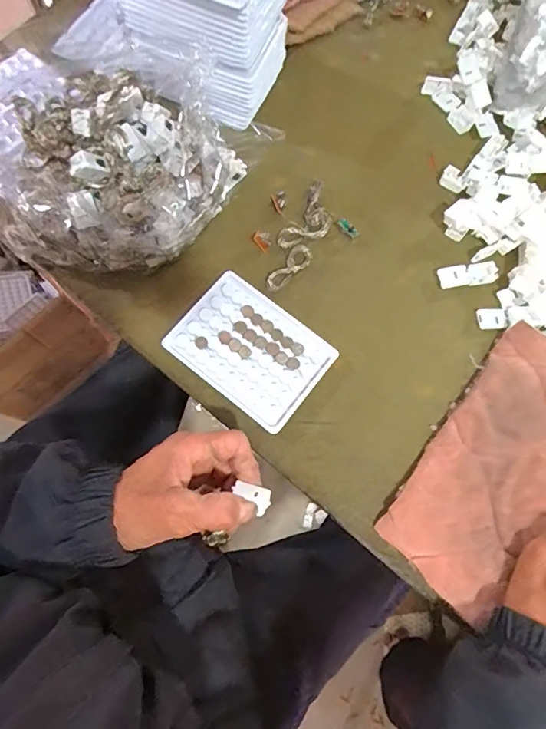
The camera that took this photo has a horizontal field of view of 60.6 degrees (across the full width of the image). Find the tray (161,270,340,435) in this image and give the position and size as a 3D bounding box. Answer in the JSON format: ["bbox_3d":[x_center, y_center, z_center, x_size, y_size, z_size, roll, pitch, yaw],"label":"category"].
[{"bbox_3d":[-0.020,-0.013,0.417,0.127,0.016,0.094,38,77,9],"label":"tray"}]

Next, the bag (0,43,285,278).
[{"bbox_3d":[-0.120,-0.186,0.406,0.159,0.132,0.233,31,76,7],"label":"bag"}]

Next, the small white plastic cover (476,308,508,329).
[{"bbox_3d":[0.205,-0.043,0.437,0.028,0.004,0.020,-1,74,-1],"label":"small white plastic cover"}]

